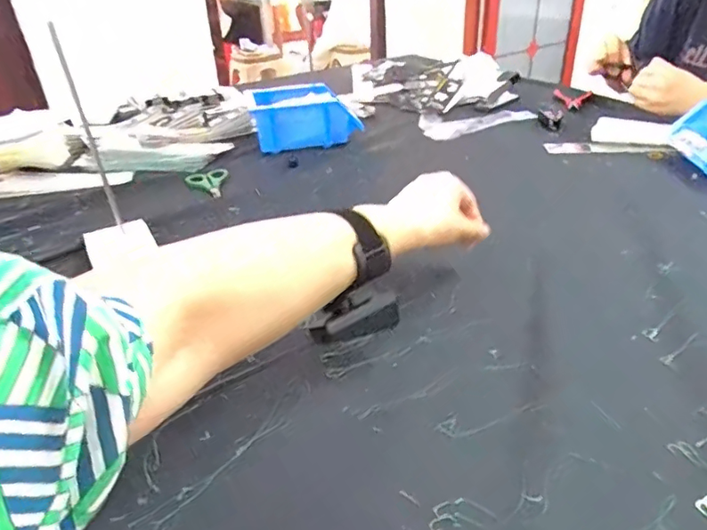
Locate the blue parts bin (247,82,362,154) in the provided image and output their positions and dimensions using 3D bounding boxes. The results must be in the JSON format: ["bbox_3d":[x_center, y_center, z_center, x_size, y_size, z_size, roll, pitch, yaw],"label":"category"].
[{"bbox_3d":[-0.086,-0.260,0.918,0.181,0.070,0.119,-9,33,-8],"label":"blue parts bin"}]

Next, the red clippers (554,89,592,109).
[{"bbox_3d":[0.428,-0.326,1.048,0.069,0.016,0.083,13,35,21],"label":"red clippers"}]

